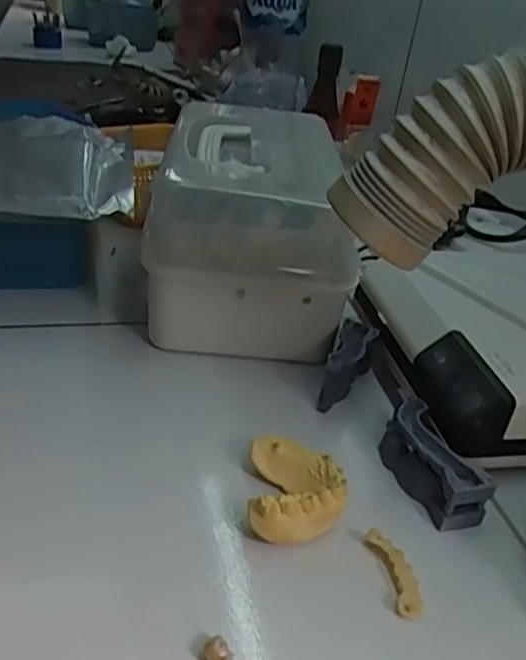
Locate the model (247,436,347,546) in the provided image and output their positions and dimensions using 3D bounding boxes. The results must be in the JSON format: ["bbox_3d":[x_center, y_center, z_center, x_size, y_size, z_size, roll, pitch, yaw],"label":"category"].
[{"bbox_3d":[0.019,0.088,0.359,0.051,0.027,0.063,8,31,-3],"label":"model"}]

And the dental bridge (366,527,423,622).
[{"bbox_3d":[0.068,0.124,0.332,0.015,0.010,0.047,-2,33,-18],"label":"dental bridge"}]

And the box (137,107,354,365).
[{"bbox_3d":[-0.018,-0.096,0.548,0.150,0.130,0.231,4,31,-9],"label":"box"}]

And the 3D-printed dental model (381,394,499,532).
[{"bbox_3d":[0.100,0.080,0.388,0.029,0.032,0.076,-7,35,-25],"label":"3D-printed dental model"}]

